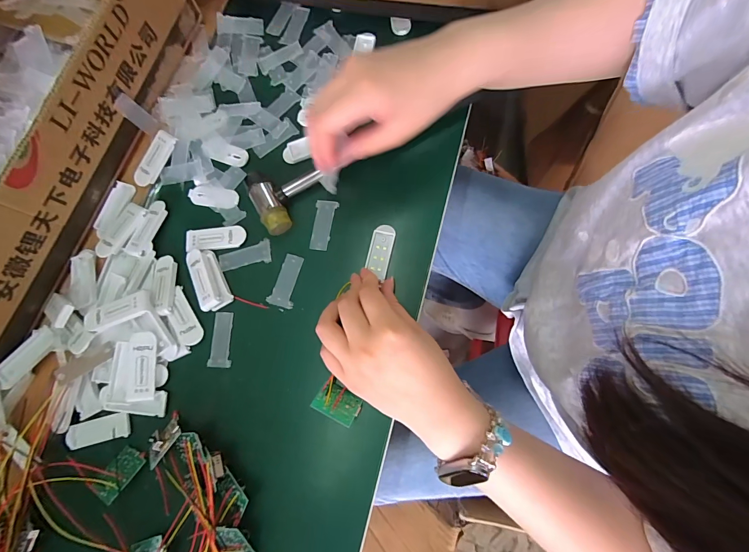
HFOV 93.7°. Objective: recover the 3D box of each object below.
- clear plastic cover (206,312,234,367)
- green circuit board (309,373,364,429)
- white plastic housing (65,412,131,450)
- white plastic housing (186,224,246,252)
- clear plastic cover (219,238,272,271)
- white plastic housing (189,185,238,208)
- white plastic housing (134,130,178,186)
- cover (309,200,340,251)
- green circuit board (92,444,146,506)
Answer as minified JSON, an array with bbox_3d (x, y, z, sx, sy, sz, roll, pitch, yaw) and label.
[{"bbox_3d":[-0.134,0.055,0.308,0.020,0.004,0.047,2,77,0],"label":"clear plastic cover"},{"bbox_3d":[-0.029,0.102,0.283,0.035,0.004,0.027,27,47,11],"label":"green circuit board"},{"bbox_3d":[-0.235,0.130,0.297,0.056,0.008,0.021,-12,78,-3],"label":"white plastic housing"},{"bbox_3d":[-0.148,-0.036,0.327,0.055,0.004,0.021,-5,77,-2],"label":"white plastic housing"},{"bbox_3d":[-0.119,-0.018,0.325,0.048,0.004,0.021,-14,78,-4],"label":"clear plastic cover"},{"bbox_3d":[-0.156,-0.077,0.340,0.050,0.004,0.021,12,78,2],"label":"white plastic housing"},{"bbox_3d":[-0.215,-0.114,0.346,0.021,0.009,0.057,31,92,6],"label":"white plastic housing"},{"bbox_3d":[-0.048,-0.047,0.326,0.020,0.006,0.047,11,78,2],"label":"cover"},{"bbox_3d":[-0.204,0.158,0.281,0.023,0.004,0.036,22,51,13],"label":"green circuit board"}]

